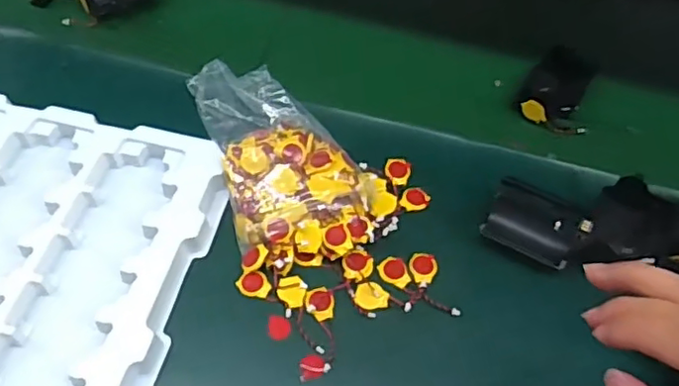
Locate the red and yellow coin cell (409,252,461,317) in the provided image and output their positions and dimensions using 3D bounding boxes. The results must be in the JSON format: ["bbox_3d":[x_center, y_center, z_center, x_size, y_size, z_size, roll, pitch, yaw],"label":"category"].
[{"bbox_3d":[0.067,0.066,0.440,0.021,0.004,0.053,-15,58,-12],"label":"red and yellow coin cell"}]

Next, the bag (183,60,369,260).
[{"bbox_3d":[-0.046,-0.034,0.472,0.097,0.039,0.177,-16,58,-13],"label":"bag"}]

